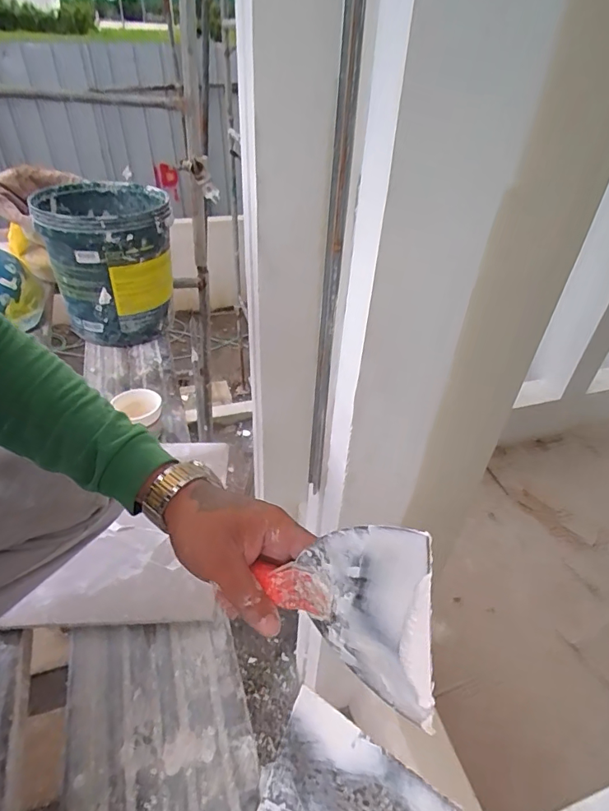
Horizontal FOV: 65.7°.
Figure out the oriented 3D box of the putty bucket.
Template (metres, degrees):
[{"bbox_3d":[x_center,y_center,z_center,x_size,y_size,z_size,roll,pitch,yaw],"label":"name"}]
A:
[{"bbox_3d":[-0.482,-0.371,1.203,0.295,0.301,0.318,-6,41,-10],"label":"putty bucket"}]

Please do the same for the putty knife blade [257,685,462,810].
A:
[{"bbox_3d":[0.019,0.242,0.274,0.100,0.004,0.093,28,84,20],"label":"putty knife blade"}]

